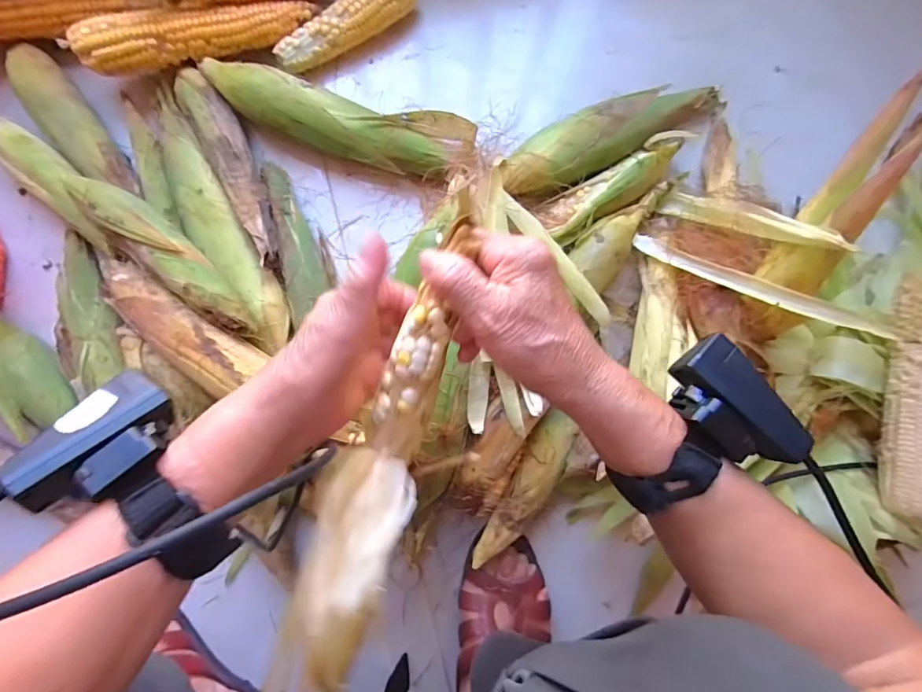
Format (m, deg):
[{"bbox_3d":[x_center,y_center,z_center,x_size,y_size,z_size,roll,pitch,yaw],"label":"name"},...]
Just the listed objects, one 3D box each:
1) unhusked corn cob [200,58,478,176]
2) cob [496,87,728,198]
[{"bbox_3d":[-0.111,-0.214,0.443,0.246,0.044,0.066,12,88,0],"label":"unhusked corn cob"},{"bbox_3d":[0.148,-0.210,0.455,0.237,0.048,0.054,-29,88,-1],"label":"cob"}]

